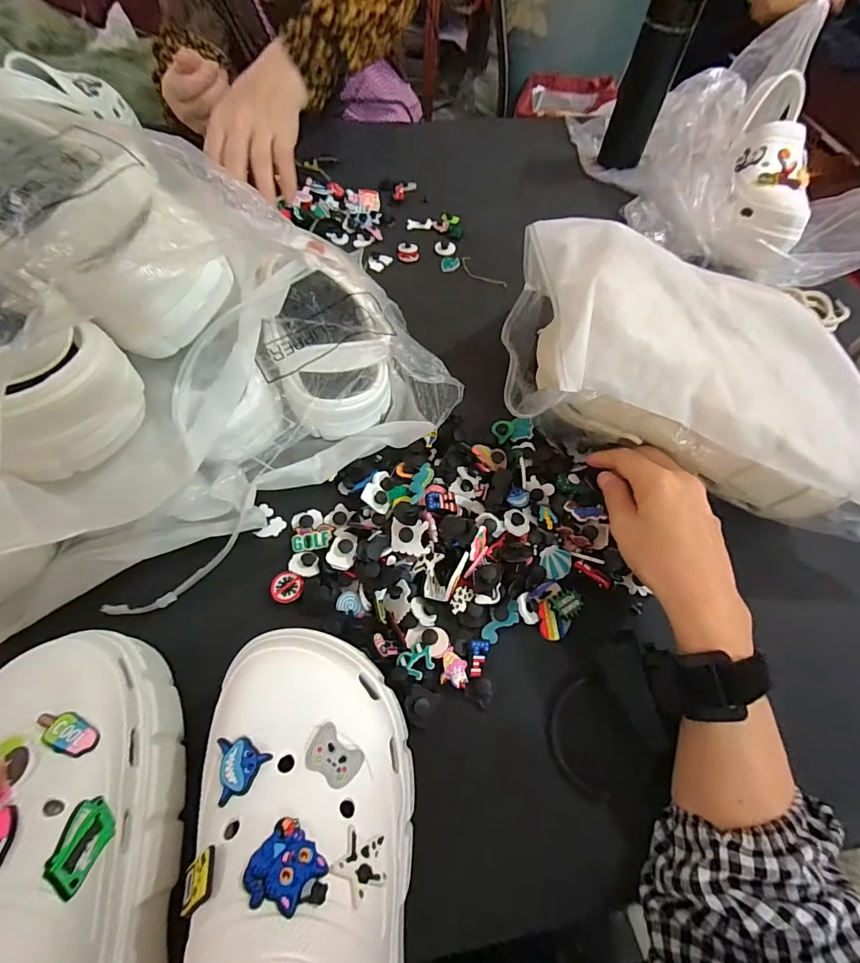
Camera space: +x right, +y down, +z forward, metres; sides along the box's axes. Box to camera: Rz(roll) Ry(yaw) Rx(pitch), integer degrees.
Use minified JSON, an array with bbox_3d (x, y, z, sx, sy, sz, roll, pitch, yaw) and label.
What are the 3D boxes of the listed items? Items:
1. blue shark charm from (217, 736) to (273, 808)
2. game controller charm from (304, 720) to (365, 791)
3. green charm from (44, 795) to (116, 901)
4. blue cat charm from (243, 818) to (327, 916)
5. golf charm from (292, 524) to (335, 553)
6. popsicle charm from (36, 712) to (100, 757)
[{"bbox_3d":[-0.091,0.138,0.219,0.023,0.006,0.027,-12,62,-10],"label":"blue shark charm"},{"bbox_3d":[-0.049,0.140,0.227,0.029,0.006,0.021,38,45,11],"label":"game controller charm"},{"bbox_3d":[-0.152,0.158,0.196,0.004,0.035,0.020,-37,105,8],"label":"green charm"},{"bbox_3d":[-0.060,0.166,0.189,0.034,0.007,0.029,23,30,24],"label":"blue cat charm"},{"bbox_3d":[-0.096,0.046,0.364,0.032,0.004,0.021,-7,61,-8],"label":"golf charm"},{"bbox_3d":[-0.180,0.125,0.222,0.031,0.008,0.015,32,39,10],"label":"popsicle charm"}]

